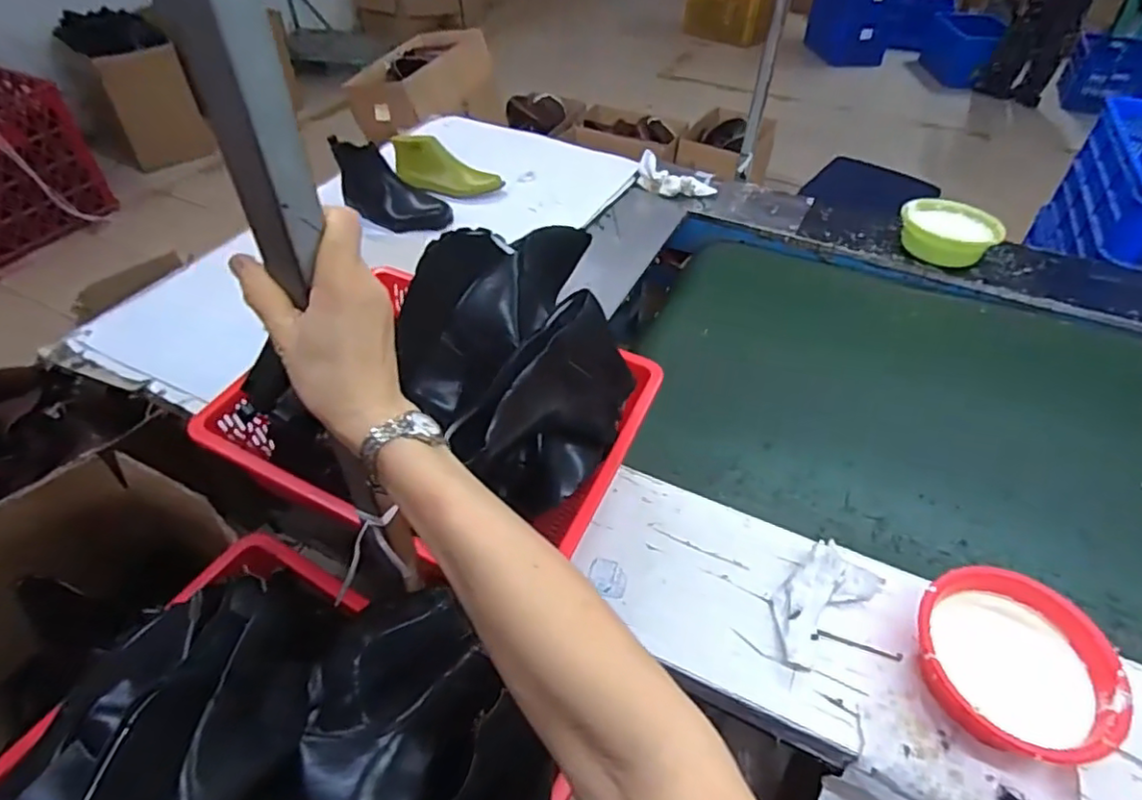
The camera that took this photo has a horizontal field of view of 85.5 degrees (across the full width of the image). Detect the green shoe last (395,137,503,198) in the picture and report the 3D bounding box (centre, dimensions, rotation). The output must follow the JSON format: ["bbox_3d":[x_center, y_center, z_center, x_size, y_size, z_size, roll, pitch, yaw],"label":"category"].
[{"bbox_3d":[-0.280,-0.503,1.370,0.247,0.086,0.102,19,46,-7],"label":"green shoe last"}]

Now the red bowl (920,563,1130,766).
[{"bbox_3d":[0.462,0.283,0.657,0.175,0.086,0.189,1,46,-1],"label":"red bowl"}]

